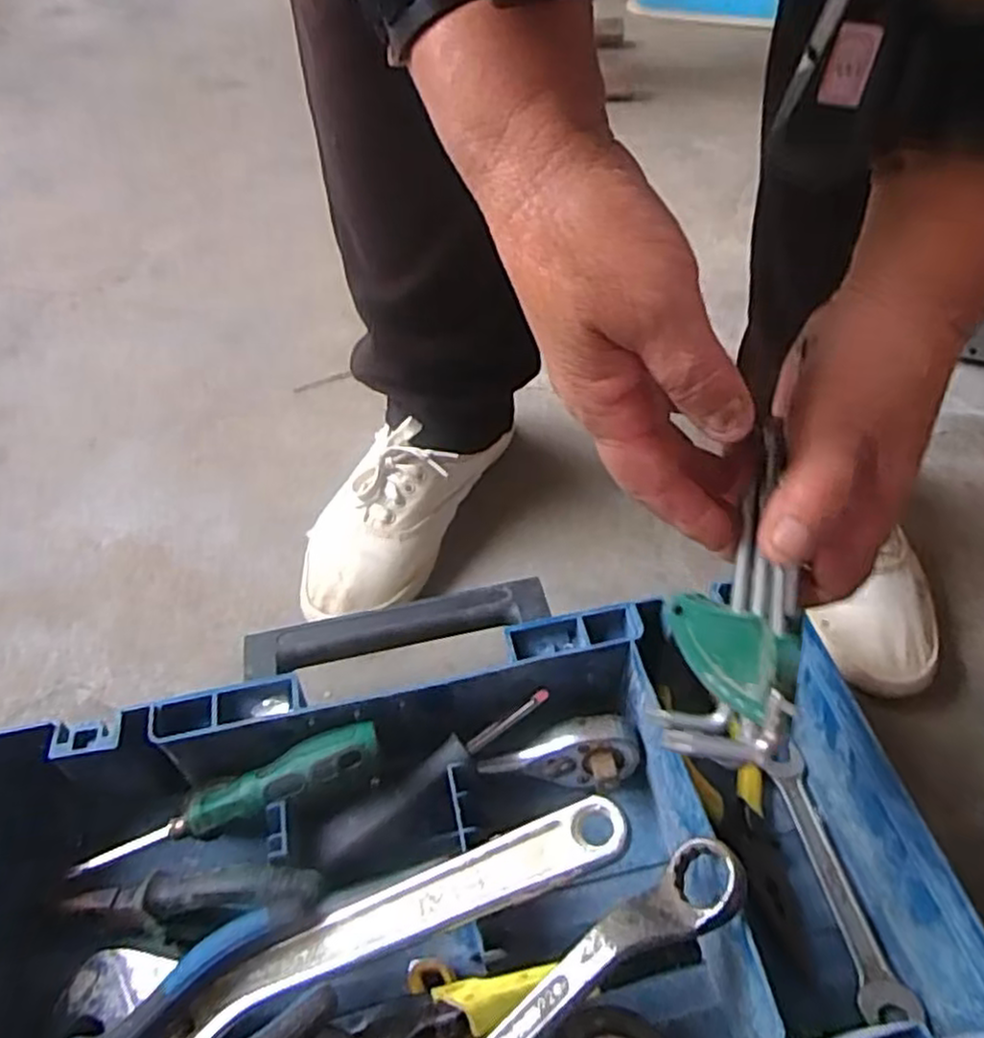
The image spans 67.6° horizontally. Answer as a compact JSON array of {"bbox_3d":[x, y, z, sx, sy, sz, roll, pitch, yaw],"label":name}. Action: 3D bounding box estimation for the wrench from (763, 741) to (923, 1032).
[{"bbox_3d":[0.185,0.192,0.399,0.029,0.011,0.133,-9,50,-4],"label":"wrench"}]

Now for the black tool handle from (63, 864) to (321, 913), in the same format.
[{"bbox_3d":[-0.148,0.184,0.361,0.130,0.014,0.019,-10,49,12],"label":"black tool handle"}]

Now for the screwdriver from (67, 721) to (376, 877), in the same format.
[{"bbox_3d":[-0.140,0.148,0.392,0.168,0.024,0.033,-25,52,2],"label":"screwdriver"}]

